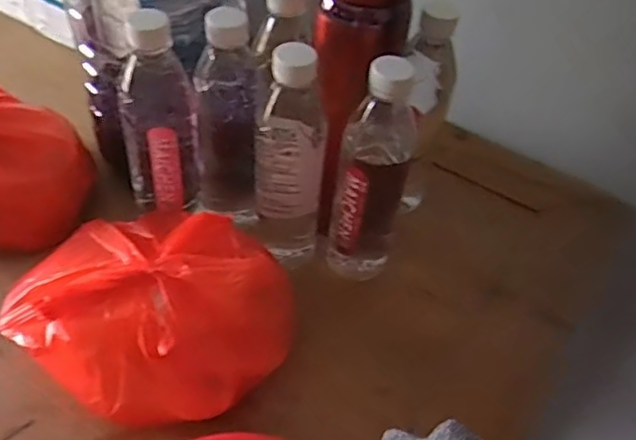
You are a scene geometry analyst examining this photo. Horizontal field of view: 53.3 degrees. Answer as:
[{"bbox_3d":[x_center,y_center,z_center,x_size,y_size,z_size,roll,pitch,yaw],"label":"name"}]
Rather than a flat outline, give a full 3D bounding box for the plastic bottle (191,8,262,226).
[{"bbox_3d":[-0.077,-0.078,0.540,0.052,0.192,0.051,1,46,-4],"label":"plastic bottle"}]

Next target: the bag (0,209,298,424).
[{"bbox_3d":[-0.131,0.068,0.519,0.209,0.098,0.180,31,51,22],"label":"bag"}]

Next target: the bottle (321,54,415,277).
[{"bbox_3d":[0.046,-0.037,0.538,0.062,0.221,0.053,9,46,1],"label":"bottle"}]

